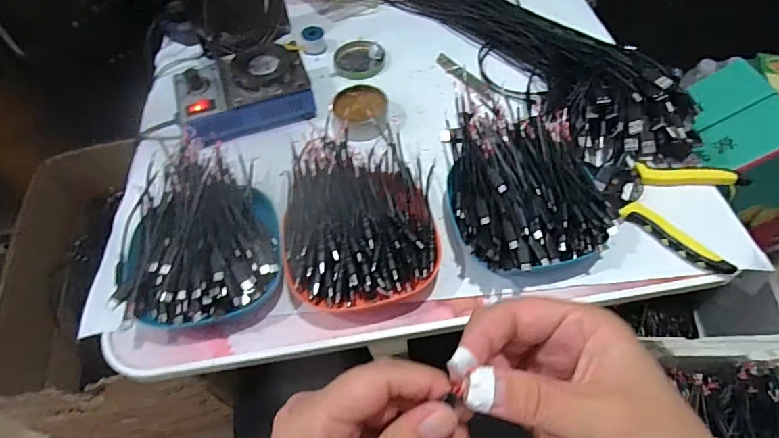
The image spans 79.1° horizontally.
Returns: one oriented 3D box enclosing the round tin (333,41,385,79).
[{"bbox_3d":[-0.039,-0.206,0.606,0.061,0.013,0.058,-2,57,3],"label":"round tin"}]

